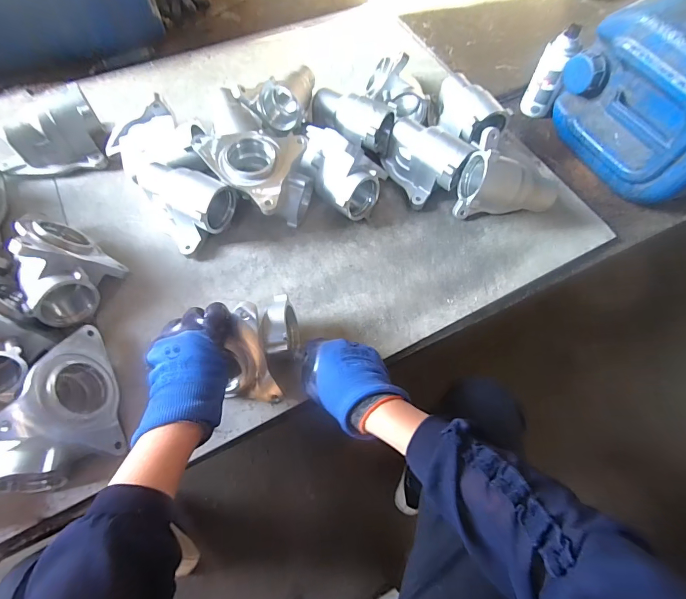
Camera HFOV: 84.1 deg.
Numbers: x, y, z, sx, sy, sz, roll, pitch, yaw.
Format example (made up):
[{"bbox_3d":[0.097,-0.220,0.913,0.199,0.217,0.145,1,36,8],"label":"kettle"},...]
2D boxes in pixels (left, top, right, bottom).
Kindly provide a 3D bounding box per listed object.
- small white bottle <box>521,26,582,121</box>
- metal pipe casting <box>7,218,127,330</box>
[{"bbox_3d":[0.397,-0.430,0.726,0.051,0.140,0.049,12,64,4],"label":"small white bottle"},{"bbox_3d":[-0.390,-0.044,0.519,0.130,0.116,0.119,35,68,15],"label":"metal pipe casting"}]

